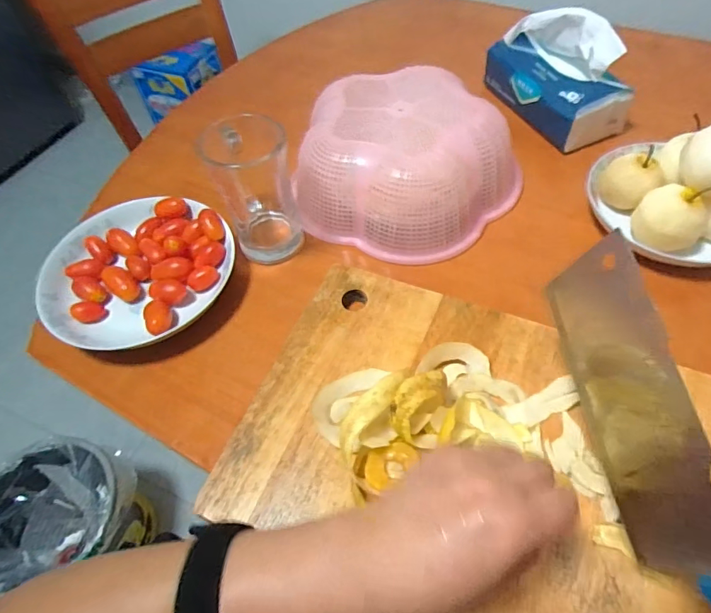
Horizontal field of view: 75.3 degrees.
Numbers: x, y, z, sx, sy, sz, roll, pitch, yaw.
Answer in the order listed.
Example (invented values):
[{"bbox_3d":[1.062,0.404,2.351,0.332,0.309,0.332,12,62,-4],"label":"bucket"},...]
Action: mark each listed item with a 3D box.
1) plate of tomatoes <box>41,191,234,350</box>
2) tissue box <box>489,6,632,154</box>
[{"bbox_3d":[-0.220,-0.038,0.465,0.156,0.046,0.178,26,62,17],"label":"plate of tomatoes"},{"bbox_3d":[0.243,-0.290,0.565,0.082,0.101,0.184,-29,59,-14],"label":"tissue box"}]

